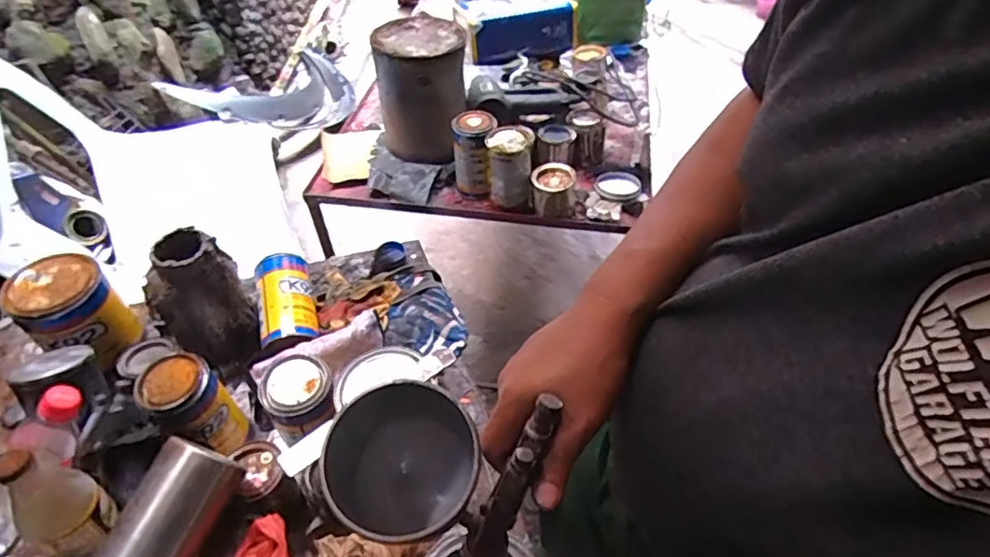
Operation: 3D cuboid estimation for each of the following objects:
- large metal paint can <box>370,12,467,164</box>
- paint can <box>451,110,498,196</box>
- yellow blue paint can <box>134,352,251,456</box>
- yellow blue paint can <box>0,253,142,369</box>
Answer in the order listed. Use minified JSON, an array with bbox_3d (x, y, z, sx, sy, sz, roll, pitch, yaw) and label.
[{"bbox_3d":[-0.124,-0.329,1.032,0.142,0.196,0.146,0,50,0],"label":"large metal paint can"},{"bbox_3d":[-0.034,-0.215,1.001,0.072,0.116,0.081,-1,50,0],"label":"paint can"},{"bbox_3d":[-0.326,0.144,0.642,0.075,0.121,0.072,0,50,0],"label":"yellow blue paint can"},{"bbox_3d":[-0.521,0.051,0.734,0.090,0.137,0.097,0,50,0],"label":"yellow blue paint can"}]

